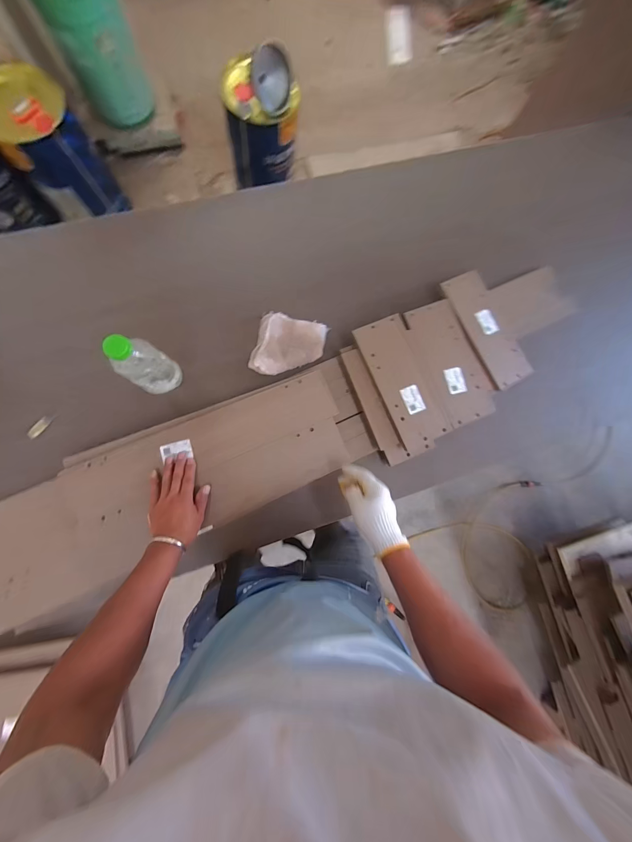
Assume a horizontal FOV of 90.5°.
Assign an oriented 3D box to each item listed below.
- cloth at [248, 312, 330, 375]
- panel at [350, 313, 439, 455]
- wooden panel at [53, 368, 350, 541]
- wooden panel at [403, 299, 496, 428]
[{"bbox_3d":[-0.064,-0.175,0.739,0.158,0.030,0.152,15,83,-4],"label":"cloth"},{"bbox_3d":[0.203,-0.084,0.722,0.124,0.026,0.316,-21,87,-8],"label":"panel"},{"bbox_3d":[-0.201,0.098,0.649,0.548,0.033,0.214,-23,92,-9],"label":"wooden panel"},{"bbox_3d":[0.320,-0.142,0.754,0.139,0.023,0.295,-25,87,-8],"label":"wooden panel"}]

